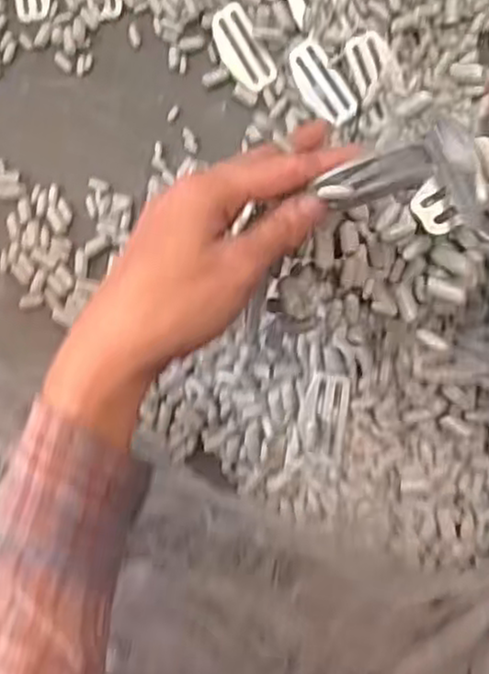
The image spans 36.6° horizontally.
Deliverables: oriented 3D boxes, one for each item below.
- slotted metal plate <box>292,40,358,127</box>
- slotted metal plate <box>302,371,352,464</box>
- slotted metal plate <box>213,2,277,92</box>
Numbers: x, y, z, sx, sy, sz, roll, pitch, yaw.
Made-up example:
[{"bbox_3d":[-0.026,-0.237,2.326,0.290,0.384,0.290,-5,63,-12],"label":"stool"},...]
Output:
[{"bbox_3d":[0.053,-0.175,0.509,0.026,0.004,0.062,-33,88,25],"label":"slotted metal plate"},{"bbox_3d":[0.051,0.049,0.459,0.026,0.009,0.054,6,102,9],"label":"slotted metal plate"},{"bbox_3d":[-0.002,-0.204,0.524,0.028,0.004,0.059,-30,96,20],"label":"slotted metal plate"}]

